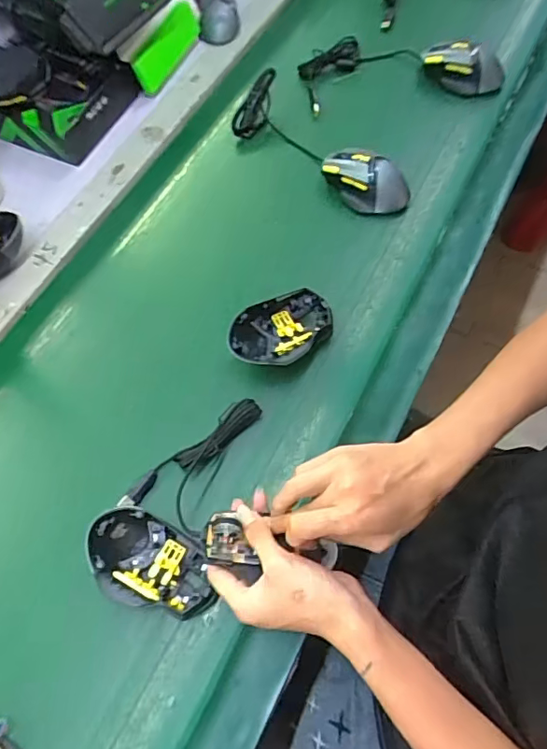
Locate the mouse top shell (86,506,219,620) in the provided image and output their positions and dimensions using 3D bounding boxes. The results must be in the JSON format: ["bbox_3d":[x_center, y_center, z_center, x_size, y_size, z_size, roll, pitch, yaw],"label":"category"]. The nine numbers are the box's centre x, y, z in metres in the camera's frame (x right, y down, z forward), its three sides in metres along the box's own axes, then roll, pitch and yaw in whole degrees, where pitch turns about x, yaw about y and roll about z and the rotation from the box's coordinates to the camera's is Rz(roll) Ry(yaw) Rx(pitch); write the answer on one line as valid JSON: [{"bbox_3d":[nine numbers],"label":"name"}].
[{"bbox_3d":[-0.108,0.172,0.478,0.116,0.046,0.072,19,66,12],"label":"mouse top shell"}]

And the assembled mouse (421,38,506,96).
[{"bbox_3d":[0.273,-0.442,0.760,0.119,0.039,0.066,13,64,9],"label":"assembled mouse"}]

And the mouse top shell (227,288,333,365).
[{"bbox_3d":[0.009,-0.040,0.581,0.112,0.048,0.074,-21,64,-8],"label":"mouse top shell"}]

